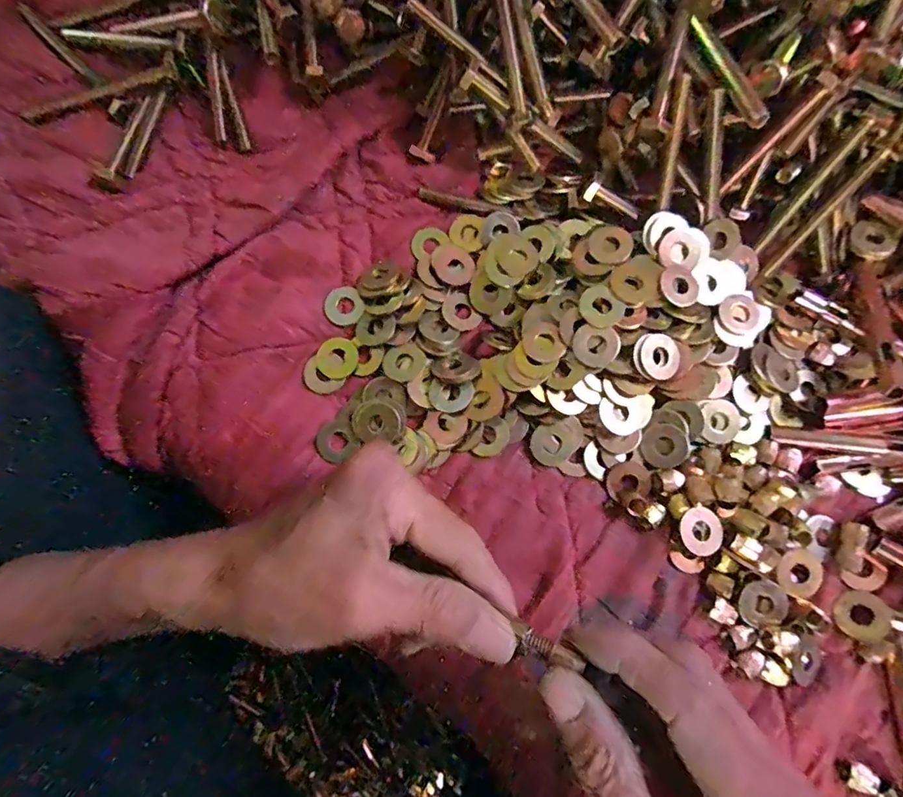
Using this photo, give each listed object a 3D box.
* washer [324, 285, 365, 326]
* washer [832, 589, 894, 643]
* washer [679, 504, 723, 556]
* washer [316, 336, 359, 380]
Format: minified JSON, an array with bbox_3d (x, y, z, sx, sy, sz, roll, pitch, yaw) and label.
[{"bbox_3d":[-0.065,-0.056,0.298,0.022,0.004,0.025,-36,81,-7],"label":"washer"},{"bbox_3d":[0.217,0.115,0.266,0.004,0.023,0.024,24,98,-37],"label":"washer"},{"bbox_3d":[0.132,0.070,0.265,0.023,0.004,0.024,29,81,2],"label":"washer"},{"bbox_3d":[-0.067,-0.024,0.292,0.024,0.004,0.025,0,78,-1],"label":"washer"}]

